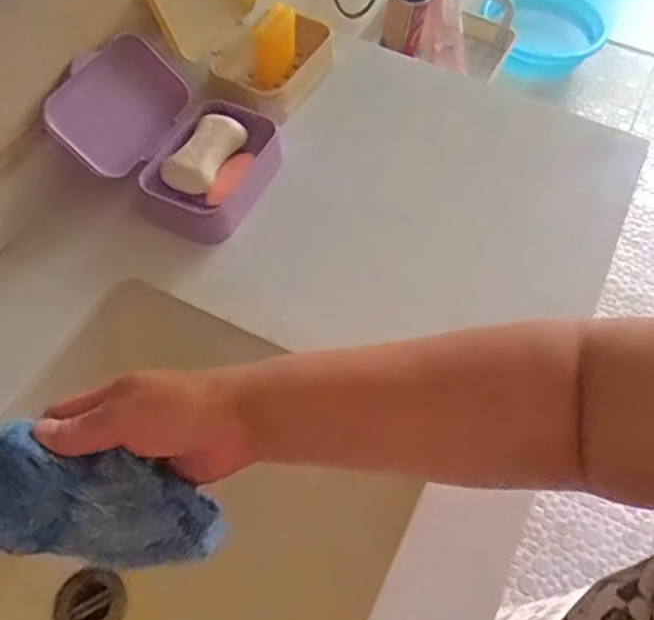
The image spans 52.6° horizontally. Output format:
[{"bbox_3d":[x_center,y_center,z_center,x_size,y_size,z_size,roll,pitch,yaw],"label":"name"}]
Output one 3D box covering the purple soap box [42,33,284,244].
[{"bbox_3d":[-0.132,-0.151,0.575,0.170,0.081,0.140,27,62,15],"label":"purple soap box"}]

